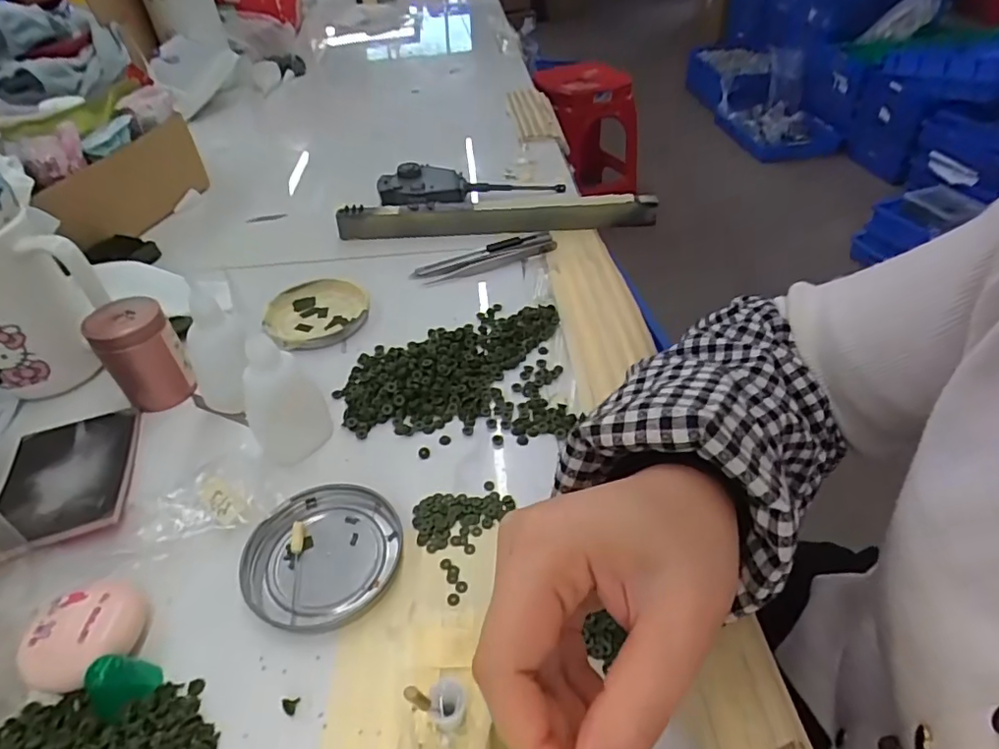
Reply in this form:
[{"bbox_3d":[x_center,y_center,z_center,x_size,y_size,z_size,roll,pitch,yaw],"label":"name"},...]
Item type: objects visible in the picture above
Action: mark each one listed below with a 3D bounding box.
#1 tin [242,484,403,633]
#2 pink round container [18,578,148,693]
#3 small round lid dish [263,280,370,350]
[{"bbox_3d":[-0.090,0.091,0.290,0.072,0.013,0.079,-2,43,2],"label":"tin"},{"bbox_3d":[-0.187,0.117,0.256,0.046,0.019,0.040,-21,45,-19],"label":"pink round container"},{"bbox_3d":[-0.144,-0.050,0.448,0.076,0.007,0.078,-2,43,2],"label":"small round lid dish"}]

